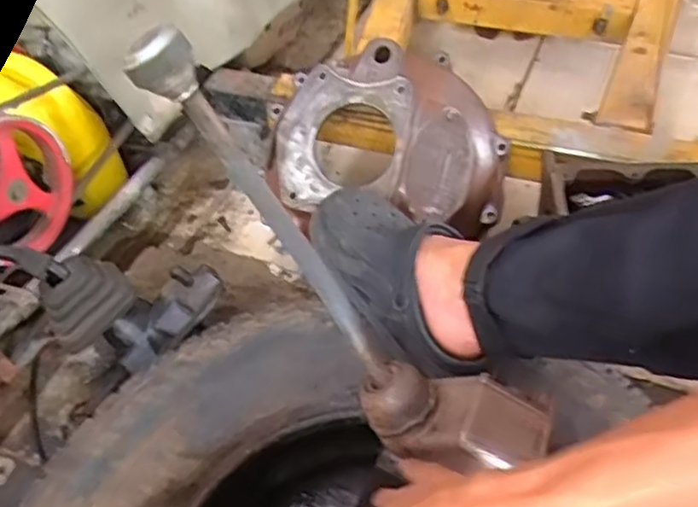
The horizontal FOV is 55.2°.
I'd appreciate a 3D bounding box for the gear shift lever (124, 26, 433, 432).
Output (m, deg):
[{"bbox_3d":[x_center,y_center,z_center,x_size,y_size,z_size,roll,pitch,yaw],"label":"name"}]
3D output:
[{"bbox_3d":[-0.034,0.004,0.470,0.043,0.352,0.048,-1,43,42],"label":"gear shift lever"}]

